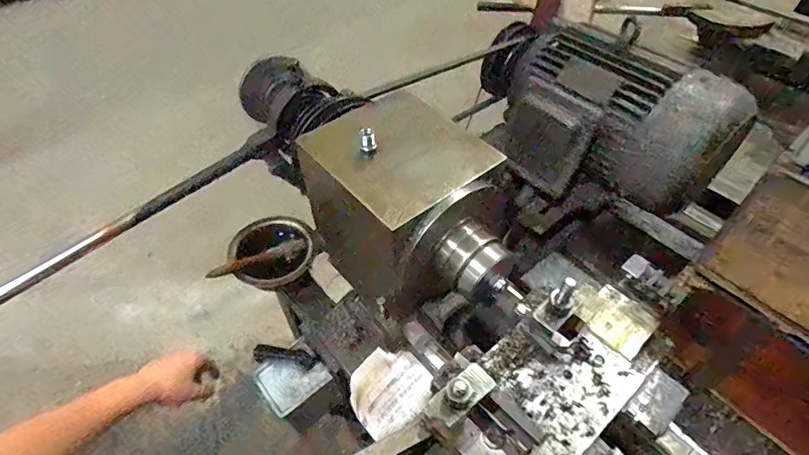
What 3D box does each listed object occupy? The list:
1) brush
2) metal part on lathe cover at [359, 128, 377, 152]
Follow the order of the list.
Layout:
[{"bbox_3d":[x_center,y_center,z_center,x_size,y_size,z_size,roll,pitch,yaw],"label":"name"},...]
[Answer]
[{"bbox_3d":[-0.223,0.048,0.680,0.150,0.020,0.018,-18,49,-34],"label":"brush"},{"bbox_3d":[-0.037,-0.089,0.448,0.016,0.018,0.014,-4,49,-3],"label":"metal part on lathe cover"}]

